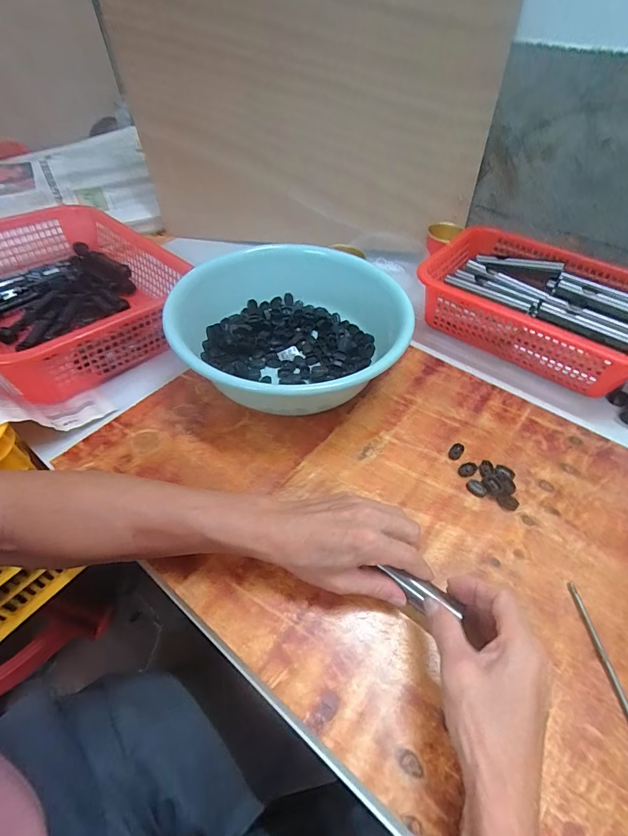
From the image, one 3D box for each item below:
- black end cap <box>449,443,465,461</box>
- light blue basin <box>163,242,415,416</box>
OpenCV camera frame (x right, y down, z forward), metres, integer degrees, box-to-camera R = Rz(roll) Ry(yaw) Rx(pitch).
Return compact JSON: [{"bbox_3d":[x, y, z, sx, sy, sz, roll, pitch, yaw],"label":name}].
[{"bbox_3d":[0.171,0.041,0.478,0.014,0.004,0.025,28,56,21],"label":"black end cap"},{"bbox_3d":[-0.020,-0.123,0.536,0.285,0.105,0.291,0,50,0],"label":"light blue basin"}]

